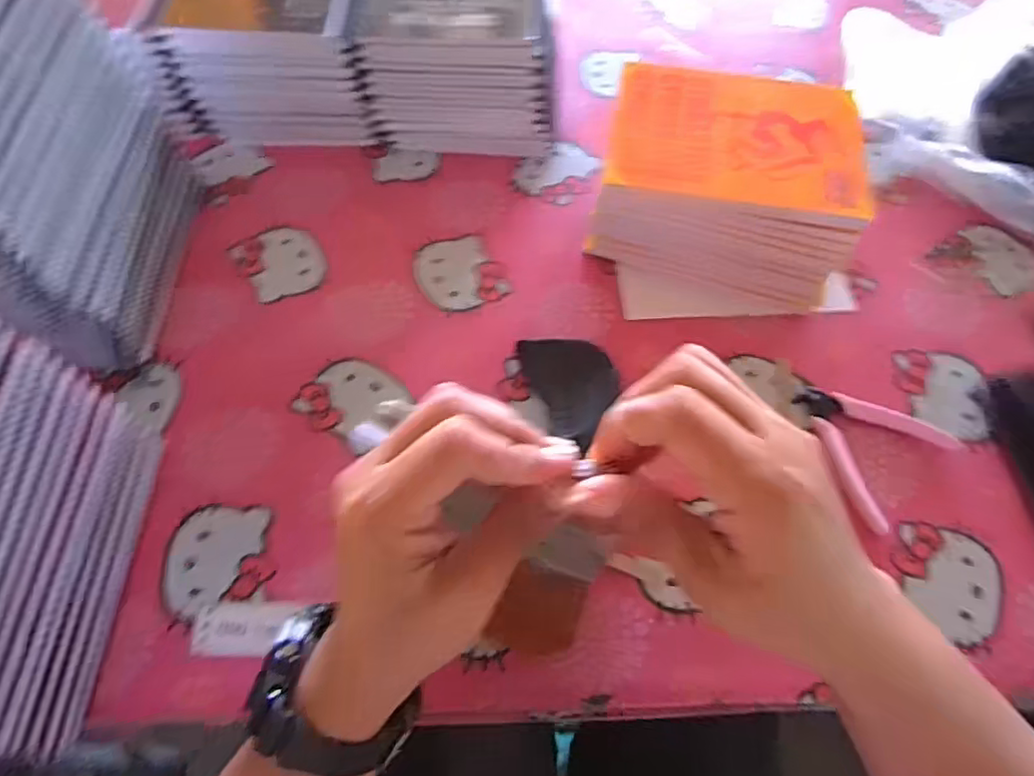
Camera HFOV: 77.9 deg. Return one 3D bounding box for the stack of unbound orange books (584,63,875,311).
[{"bbox_3d":[0.171,-0.165,0.541,0.200,0.104,0.166,13,62,5],"label":"stack of unbound orange books"}]

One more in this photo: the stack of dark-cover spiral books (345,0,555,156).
[{"bbox_3d":[-0.049,-0.340,0.618,0.179,0.111,0.192,4,61,0],"label":"stack of dark-cover spiral books"}]

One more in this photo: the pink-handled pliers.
[{"bbox_3d":[0.255,0.040,0.479,0.093,0.018,0.105,-41,70,-21],"label":"pink-handled pliers"}]

